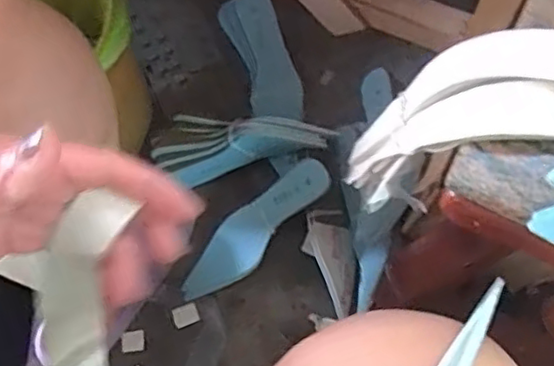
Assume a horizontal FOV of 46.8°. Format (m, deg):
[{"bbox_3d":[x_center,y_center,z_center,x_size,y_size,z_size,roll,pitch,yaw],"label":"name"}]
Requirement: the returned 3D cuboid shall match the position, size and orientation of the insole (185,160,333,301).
[{"bbox_3d":[-0.032,0.064,0.853,0.247,0.018,0.069,-44,73,8],"label":"insole"}]

